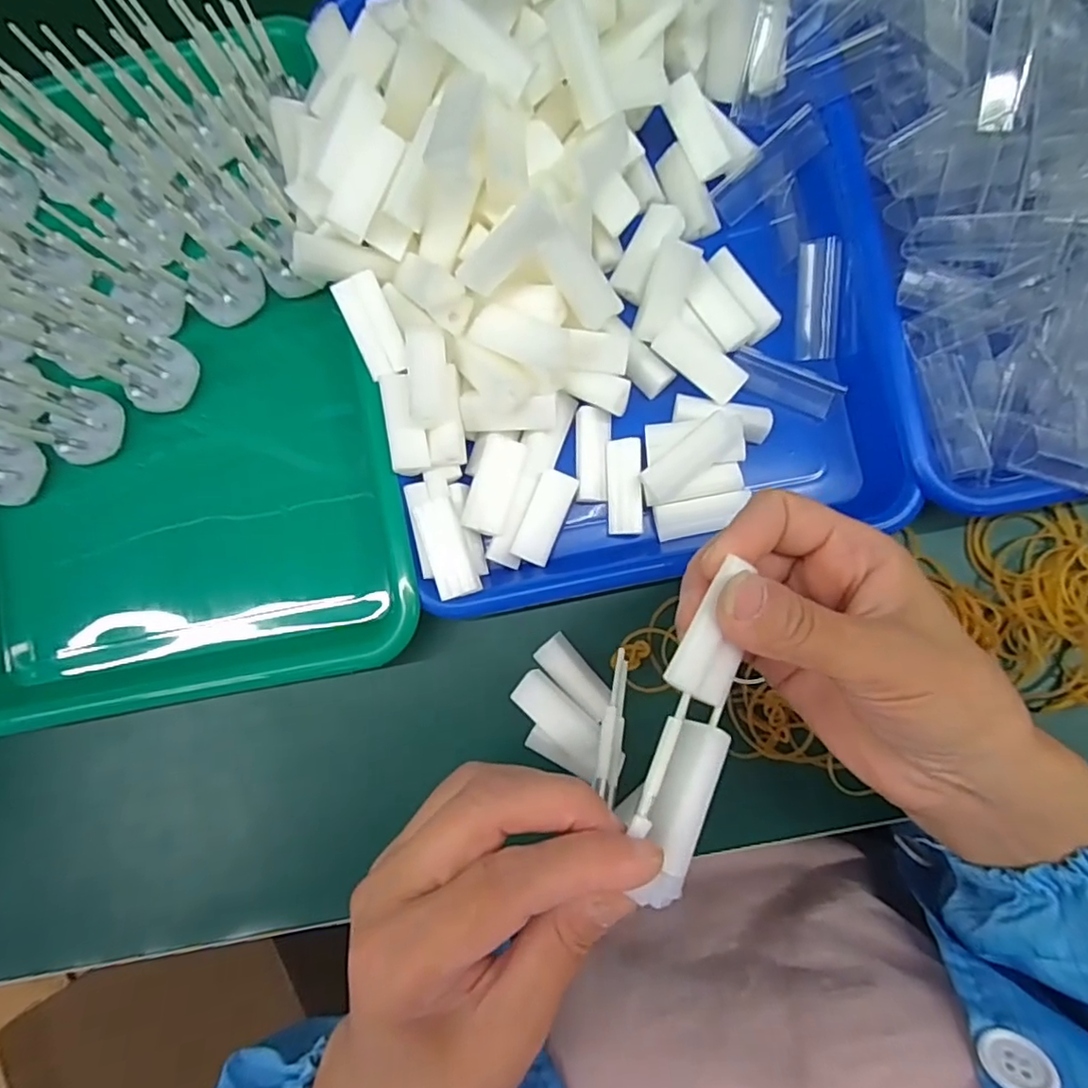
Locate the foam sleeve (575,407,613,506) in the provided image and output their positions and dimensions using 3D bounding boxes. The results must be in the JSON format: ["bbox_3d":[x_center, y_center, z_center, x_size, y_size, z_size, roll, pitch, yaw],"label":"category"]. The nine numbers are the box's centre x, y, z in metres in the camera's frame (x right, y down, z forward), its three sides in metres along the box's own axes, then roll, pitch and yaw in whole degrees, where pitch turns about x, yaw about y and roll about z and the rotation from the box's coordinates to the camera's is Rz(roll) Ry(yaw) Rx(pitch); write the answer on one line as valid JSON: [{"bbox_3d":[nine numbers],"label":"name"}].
[{"bbox_3d":[0.024,-0.043,0.295,0.017,0.007,0.046,0,84,4],"label":"foam sleeve"}]

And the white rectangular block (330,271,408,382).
[{"bbox_3d":[-0.078,-0.100,0.278,0.021,0.005,0.045,-21,102,2],"label":"white rectangular block"}]

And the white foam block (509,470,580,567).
[{"bbox_3d":[0.001,-0.013,0.289,0.018,0.004,0.045,22,86,6],"label":"white foam block"}]

